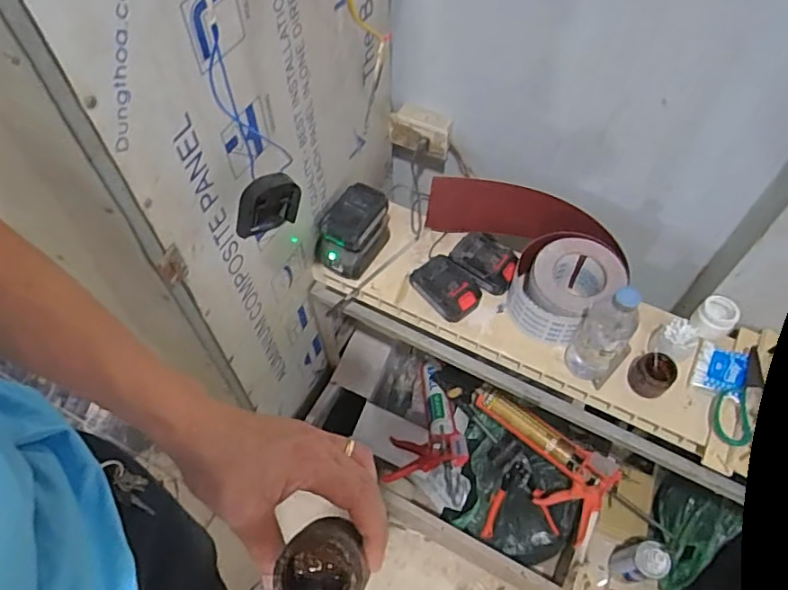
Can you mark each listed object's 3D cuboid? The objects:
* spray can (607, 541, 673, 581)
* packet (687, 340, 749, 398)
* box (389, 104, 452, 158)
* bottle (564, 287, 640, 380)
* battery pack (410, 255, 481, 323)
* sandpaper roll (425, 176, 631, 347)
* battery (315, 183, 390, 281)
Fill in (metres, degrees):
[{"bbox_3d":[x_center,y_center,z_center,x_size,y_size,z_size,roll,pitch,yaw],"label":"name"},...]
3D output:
[{"bbox_3d":[0.495,0.540,1.141,0.067,0.155,0.069,0,57,0],"label":"spray can"},{"bbox_3d":[0.505,0.120,0.878,0.074,0.009,0.080,21,77,22],"label":"packet"},{"bbox_3d":[0.051,-0.309,1.076,0.118,0.074,0.046,19,59,12],"label":"box"},{"bbox_3d":[0.306,0.059,0.825,0.073,0.213,0.064,36,64,21],"label":"bottle"},{"bbox_3d":[0.089,-0.018,0.961,0.082,0.047,0.121,-39,65,-22],"label":"battery pack"},{"bbox_3d":[0.223,-0.084,0.979,0.191,0.119,0.348,-33,63,-19],"label":"sandpaper roll"},{"bbox_3d":[-0.071,-0.110,0.990,0.081,0.106,0.134,29,62,18],"label":"battery"}]

